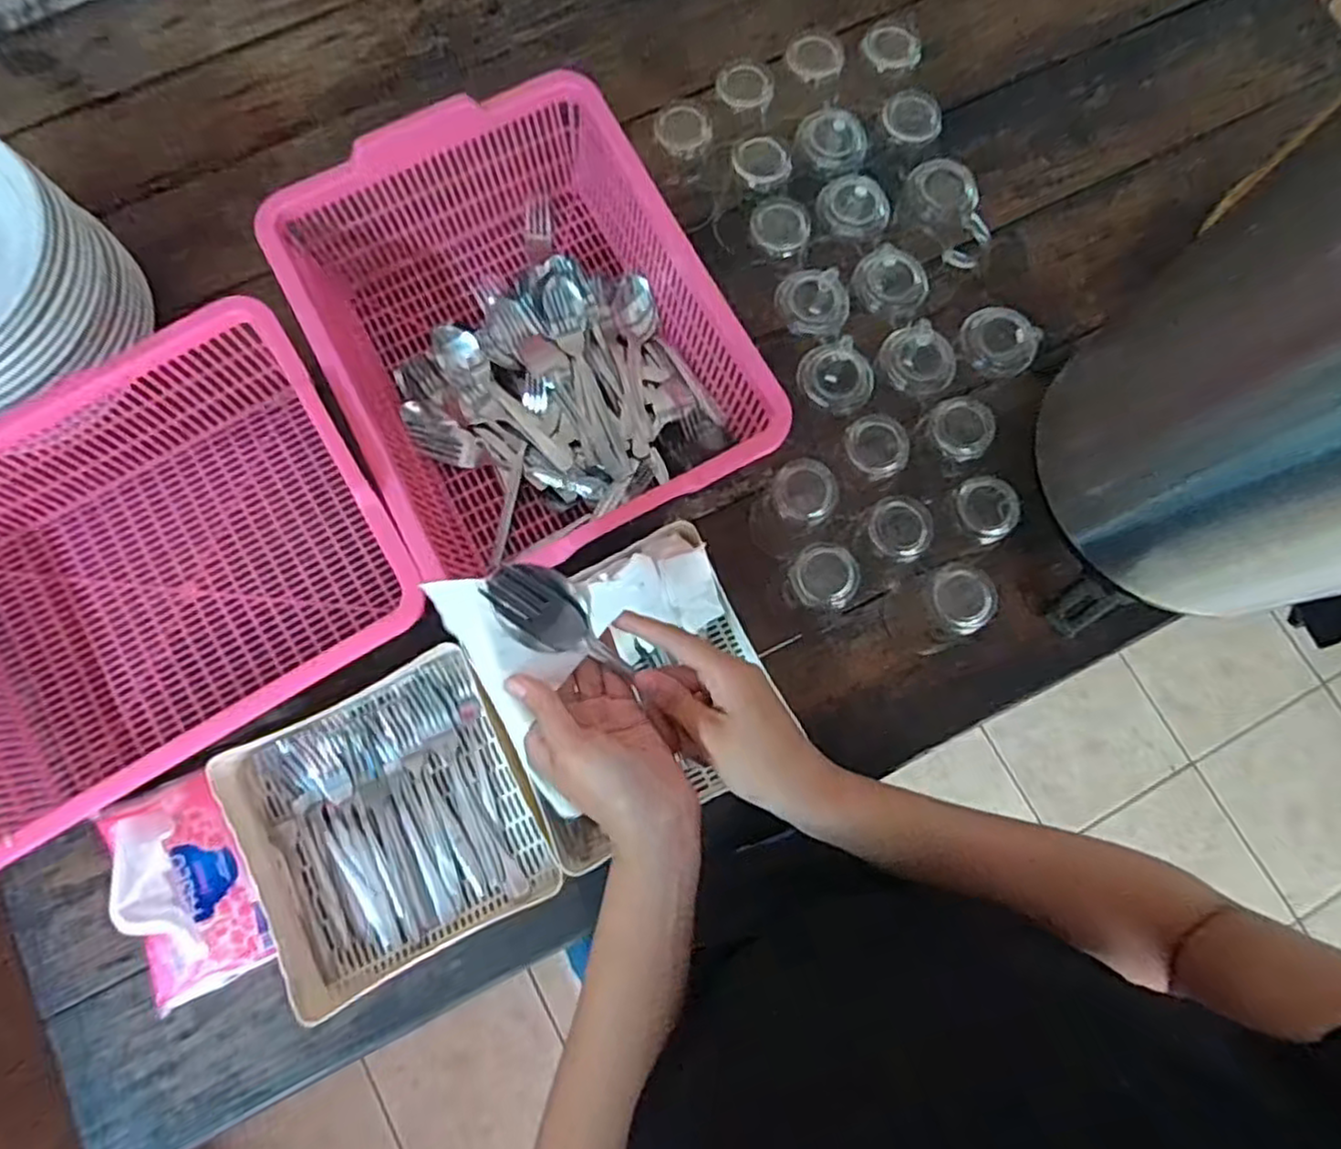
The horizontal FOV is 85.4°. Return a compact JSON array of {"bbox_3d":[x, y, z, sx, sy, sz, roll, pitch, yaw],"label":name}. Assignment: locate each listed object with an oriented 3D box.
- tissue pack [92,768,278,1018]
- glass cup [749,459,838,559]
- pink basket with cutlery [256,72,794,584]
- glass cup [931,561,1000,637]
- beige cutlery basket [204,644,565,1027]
[{"bbox_3d":[-0.378,0.241,0.552,0.093,0.079,0.160,-18,79,-4],"label":"tissue pack"},{"bbox_3d":[0.101,-0.057,0.609,0.057,0.112,0.052,0,78,-1],"label":"glass cup"},{"bbox_3d":[-0.124,-0.196,0.636,0.304,0.125,0.377,-28,80,-6],"label":"pink basket with cutlery"},{"bbox_3d":[0.229,0.022,0.597,0.043,0.089,0.051,-25,79,-6],"label":"glass cup"},{"bbox_3d":[-0.223,0.198,0.581,0.206,0.047,0.213,-26,81,-5],"label":"beige cutlery basket"}]

